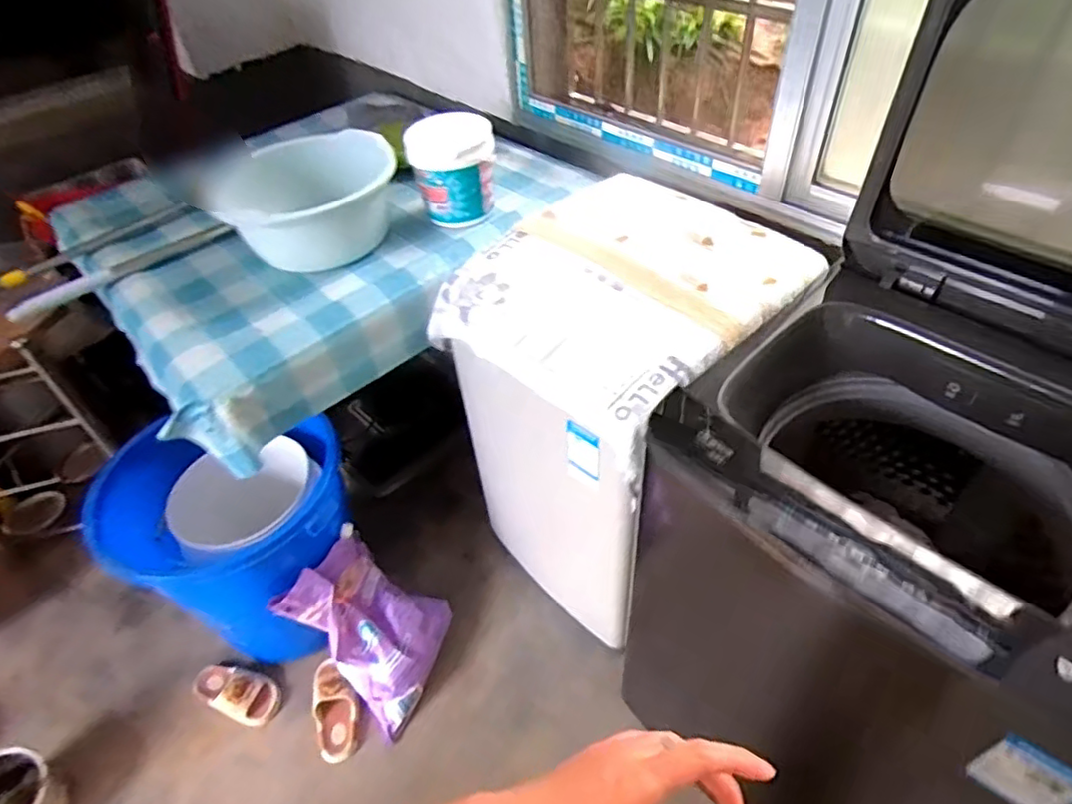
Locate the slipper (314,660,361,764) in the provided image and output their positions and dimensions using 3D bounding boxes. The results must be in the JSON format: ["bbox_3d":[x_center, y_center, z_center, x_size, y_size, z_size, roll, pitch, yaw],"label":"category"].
[{"bbox_3d":[-0.448,0.690,1.395,0.101,0.046,0.203,-11,75,-5],"label":"slipper"}]

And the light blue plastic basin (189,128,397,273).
[{"bbox_3d":[-0.481,-0.431,1.289,0.316,0.166,0.342,-3,46,3],"label":"light blue plastic basin"}]

